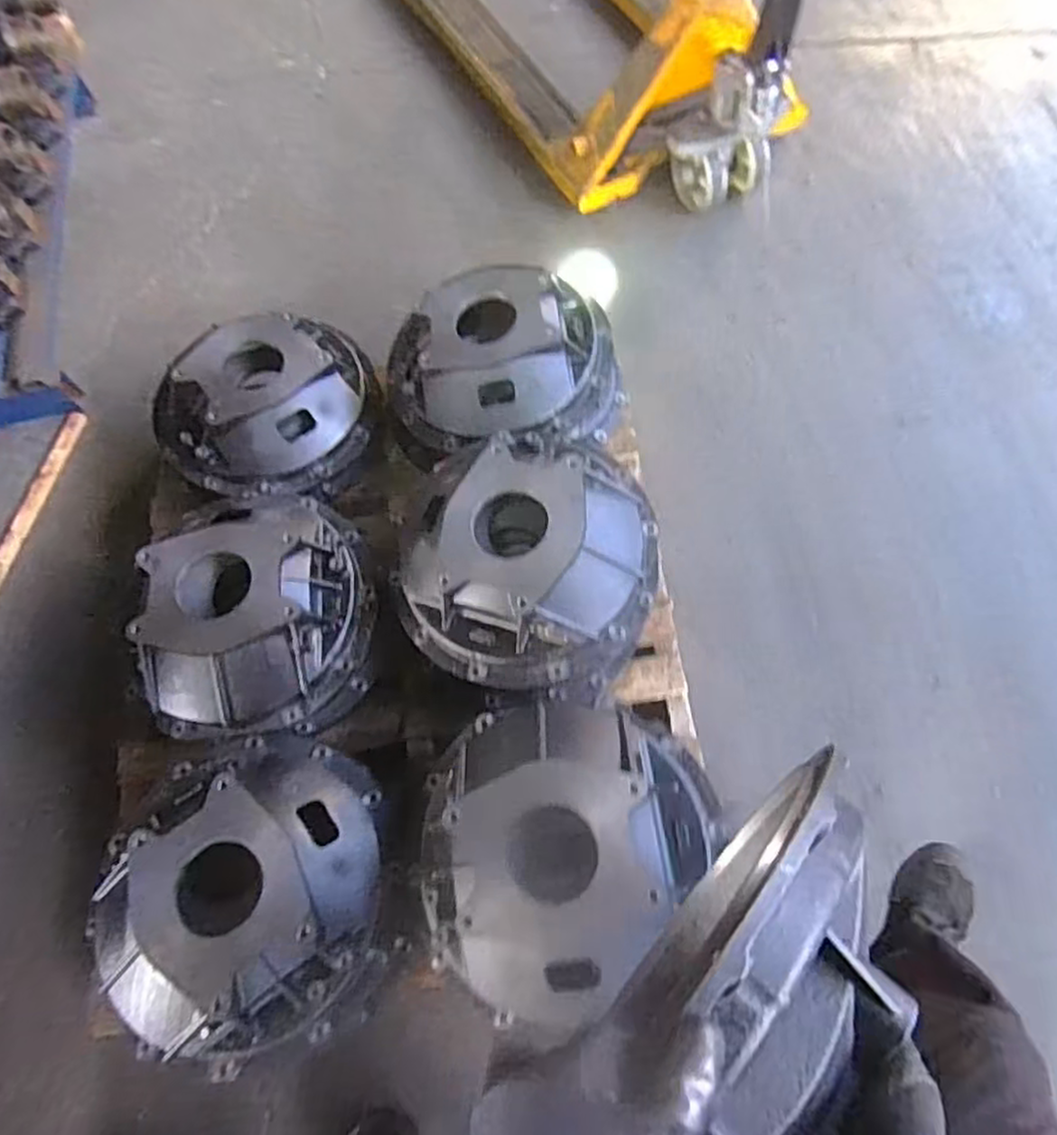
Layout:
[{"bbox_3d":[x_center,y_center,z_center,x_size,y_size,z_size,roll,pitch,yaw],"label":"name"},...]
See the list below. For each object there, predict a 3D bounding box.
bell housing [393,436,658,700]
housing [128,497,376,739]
[{"bbox_3d":[-0.005,-0.011,1.167,0.396,0.236,0.376,-1,66,3],"label":"bell housing"},{"bbox_3d":[-0.433,0.054,1.191,0.339,0.174,0.421,-6,66,1],"label":"housing"}]

